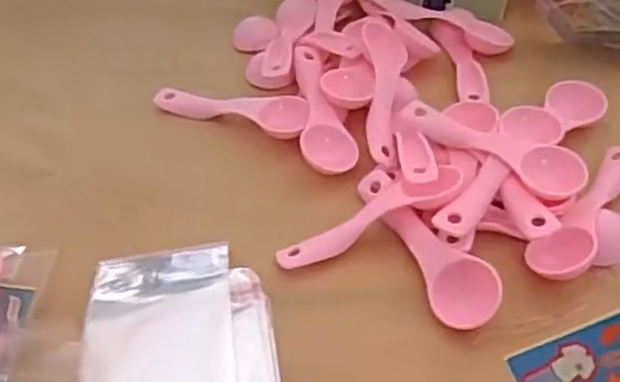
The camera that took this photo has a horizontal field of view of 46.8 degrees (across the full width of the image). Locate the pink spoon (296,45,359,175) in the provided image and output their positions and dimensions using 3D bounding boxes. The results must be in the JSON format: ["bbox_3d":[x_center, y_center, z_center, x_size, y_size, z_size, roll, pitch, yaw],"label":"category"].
[{"bbox_3d":[0.006,-0.055,0.461,0.033,0.018,0.110,-8,48,-3],"label":"pink spoon"}]

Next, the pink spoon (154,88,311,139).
[{"bbox_3d":[-0.052,-0.053,0.467,0.107,0.015,0.030,13,50,15],"label":"pink spoon"}]

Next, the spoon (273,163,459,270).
[{"bbox_3d":[0.033,0.012,0.397,0.110,0.018,0.032,-17,49,-11],"label":"spoon"}]

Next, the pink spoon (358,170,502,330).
[{"bbox_3d":[0.063,0.026,0.390,0.032,0.017,0.114,-19,50,-13],"label":"pink spoon"}]

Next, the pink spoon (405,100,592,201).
[{"bbox_3d":[0.104,-0.028,0.412,0.112,0.011,0.033,33,58,29],"label":"pink spoon"}]

